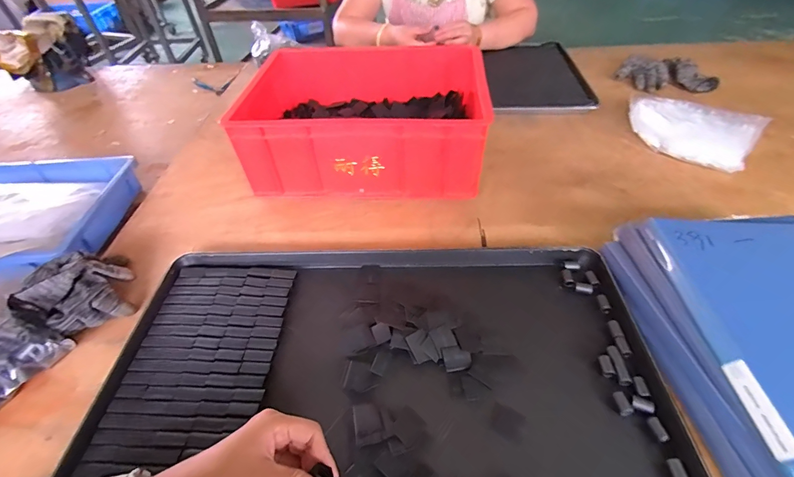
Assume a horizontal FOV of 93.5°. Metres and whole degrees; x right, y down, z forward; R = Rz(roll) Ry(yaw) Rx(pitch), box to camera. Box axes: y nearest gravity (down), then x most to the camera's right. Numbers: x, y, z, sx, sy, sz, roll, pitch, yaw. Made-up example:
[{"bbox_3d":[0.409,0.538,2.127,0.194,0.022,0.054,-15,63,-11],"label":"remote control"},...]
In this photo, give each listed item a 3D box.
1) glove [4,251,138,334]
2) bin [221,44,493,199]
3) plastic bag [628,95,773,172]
[{"bbox_3d":[-0.408,0.066,0.480,0.108,0.050,0.125,26,53,25],"label":"glove"},{"bbox_3d":[-0.050,-0.220,0.691,0.386,0.158,0.299,2,46,6],"label":"bin"},{"bbox_3d":[0.571,-0.222,0.734,0.225,0.045,0.199,30,54,30],"label":"plastic bag"}]

